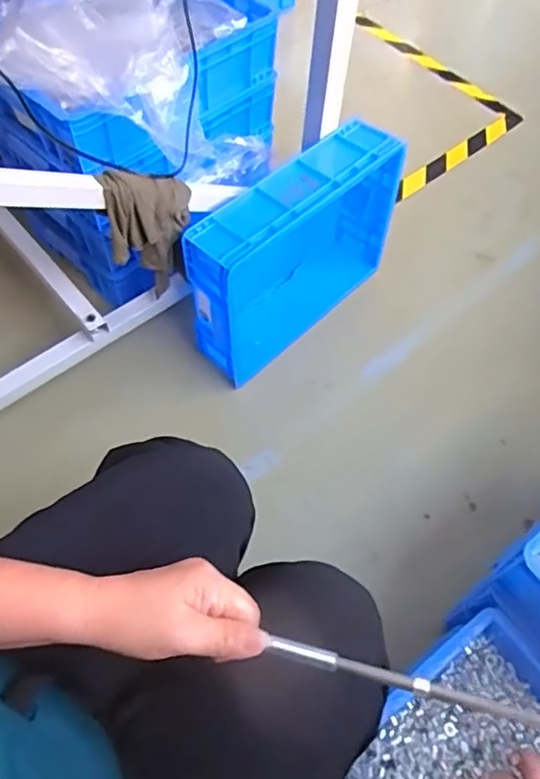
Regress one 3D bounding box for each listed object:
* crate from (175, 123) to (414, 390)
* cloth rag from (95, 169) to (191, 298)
[{"bbox_3d":[0.045,-0.233,1.051,0.127,0.321,0.411,39,65,18],"label":"crate"},{"bbox_3d":[-0.174,-0.228,0.884,0.135,0.223,0.050,-37,68,-21],"label":"cloth rag"}]

